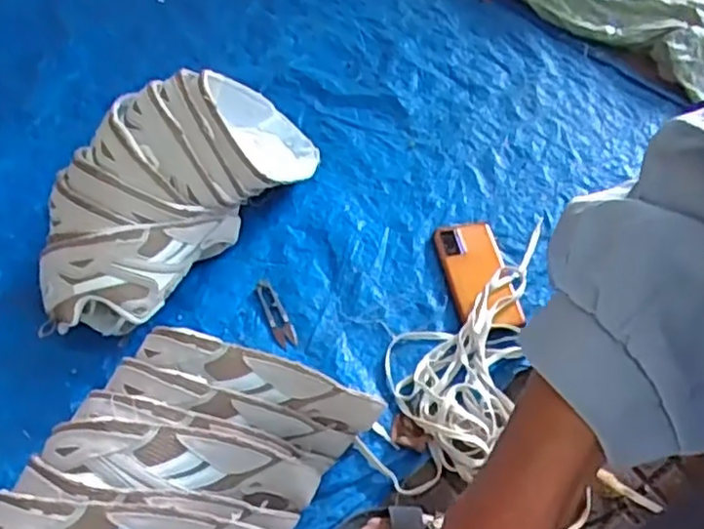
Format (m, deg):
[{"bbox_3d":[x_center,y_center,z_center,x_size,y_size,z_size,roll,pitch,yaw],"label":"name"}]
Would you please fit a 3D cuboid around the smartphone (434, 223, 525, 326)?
[{"bbox_3d":[0.155,0.007,0.853,0.077,0.009,0.159,-9,51,-6],"label":"smartphone"}]

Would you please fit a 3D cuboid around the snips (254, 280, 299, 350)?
[{"bbox_3d":[-0.093,0.057,0.826,0.022,0.007,0.099,-21,53,-15],"label":"snips"}]

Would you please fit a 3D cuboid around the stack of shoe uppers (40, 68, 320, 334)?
[{"bbox_3d":[-0.196,-0.098,0.829,0.156,0.192,0.424,31,58,24],"label":"stack of shoe uppers"}]

